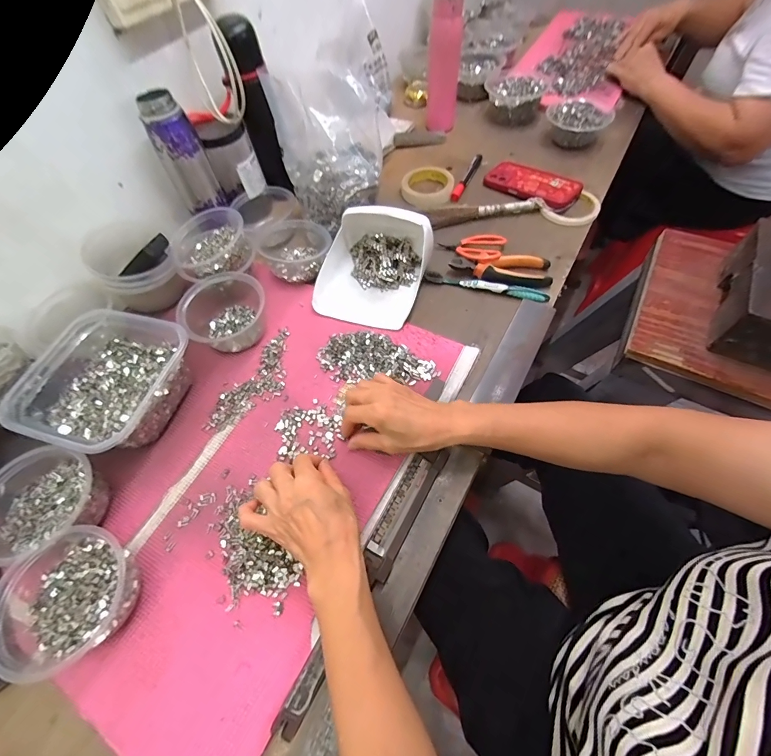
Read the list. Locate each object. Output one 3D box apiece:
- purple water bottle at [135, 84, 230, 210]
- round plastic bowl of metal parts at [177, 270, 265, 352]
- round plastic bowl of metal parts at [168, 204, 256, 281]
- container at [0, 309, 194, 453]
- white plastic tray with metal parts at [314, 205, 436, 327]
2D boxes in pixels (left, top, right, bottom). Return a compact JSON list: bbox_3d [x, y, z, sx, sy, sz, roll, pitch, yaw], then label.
[{"bbox_3d":[-0.307,-0.340,0.551,0.064,0.153,0.057,-26,60,-11],"label":"purple water bottle"},{"bbox_3d":[-0.228,-0.098,0.514,0.109,0.065,0.104,-28,62,-12],"label":"round plastic bowl of metal parts"},{"bbox_3d":[-0.258,-0.194,0.533,0.113,0.051,0.100,-5,59,2],"label":"round plastic bowl of metal parts"},{"bbox_3d":[-0.359,0.007,0.458,0.186,0.072,0.168,12,62,10],"label":"container"},{"bbox_3d":[-0.017,-0.178,0.538,0.155,0.078,0.185,14,62,11],"label":"white plastic tray with metal parts"}]

